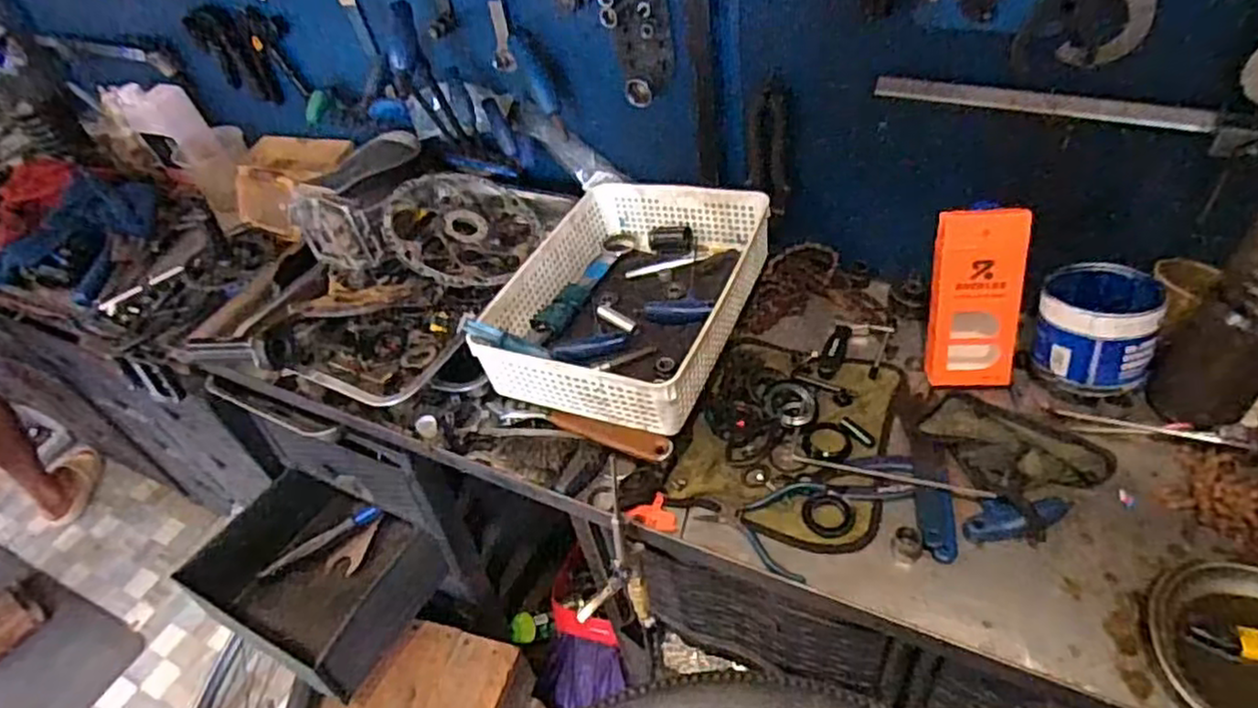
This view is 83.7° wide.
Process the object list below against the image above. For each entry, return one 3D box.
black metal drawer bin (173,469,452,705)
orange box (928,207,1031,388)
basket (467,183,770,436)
[{"bbox_3d":[-0.480,0.352,1.101,0.333,0.146,0.247,17,51,26],"label":"black metal drawer bin"},{"bbox_3d":[0.346,-0.053,0.702,0.076,0.179,0.032,-4,22,4],"label":"orange box"},{"bbox_3d":[0.007,-0.069,0.814,0.249,0.085,0.324,13,50,23],"label":"basket"}]

